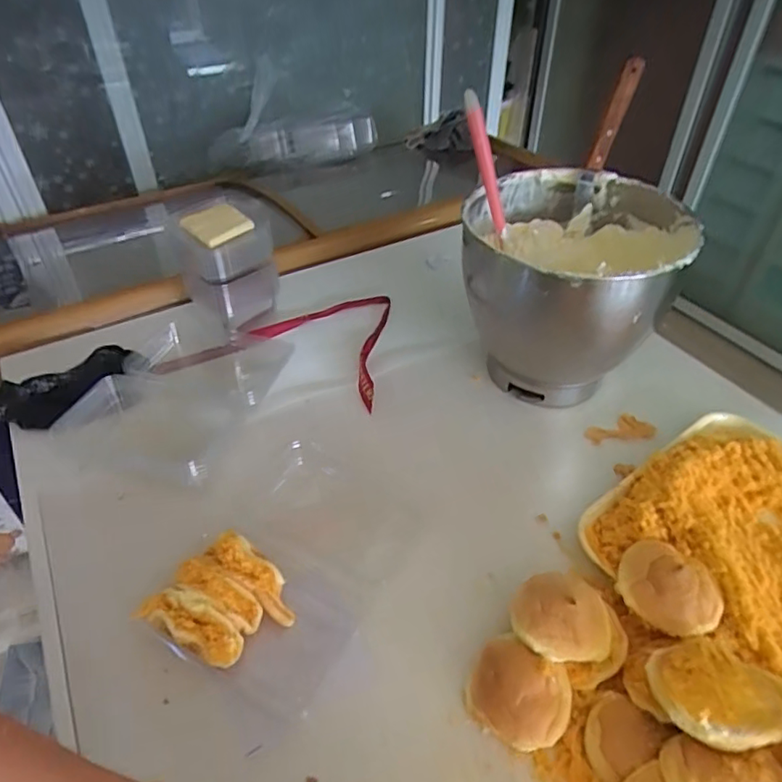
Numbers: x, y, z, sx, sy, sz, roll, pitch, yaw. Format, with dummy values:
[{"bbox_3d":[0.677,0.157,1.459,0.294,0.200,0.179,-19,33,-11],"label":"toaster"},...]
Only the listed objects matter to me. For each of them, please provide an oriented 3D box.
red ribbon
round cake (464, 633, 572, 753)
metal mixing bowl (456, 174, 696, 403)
[{"bbox_3d":[-0.152,-0.078,0.789,0.294,0.013,0.237,6,44,7],"label":"red ribbon"},{"bbox_3d":[0.100,0.234,0.448,0.078,0.044,0.070,24,48,23],"label":"round cake"},{"bbox_3d":[0.202,-0.117,0.697,0.234,0.215,0.241,0,43,0],"label":"metal mixing bowl"}]

